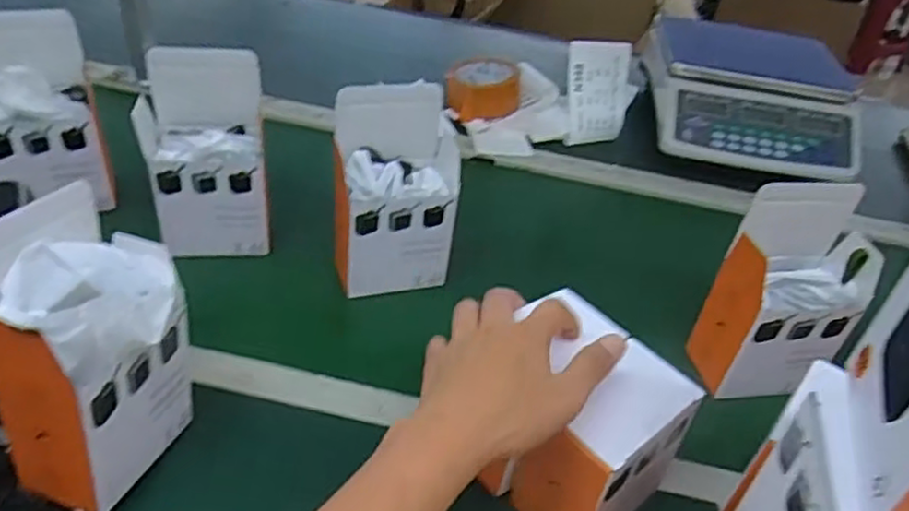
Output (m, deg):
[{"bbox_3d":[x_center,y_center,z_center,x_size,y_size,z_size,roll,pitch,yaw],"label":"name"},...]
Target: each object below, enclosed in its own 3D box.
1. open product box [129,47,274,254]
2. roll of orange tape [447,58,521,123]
[{"bbox_3d":[-0.234,-0.092,0.658,0.110,0.174,0.083,-4,40,-14],"label":"open product box"},{"bbox_3d":[0.039,-0.233,0.966,0.100,0.048,0.098,5,38,-4],"label":"roll of orange tape"}]

